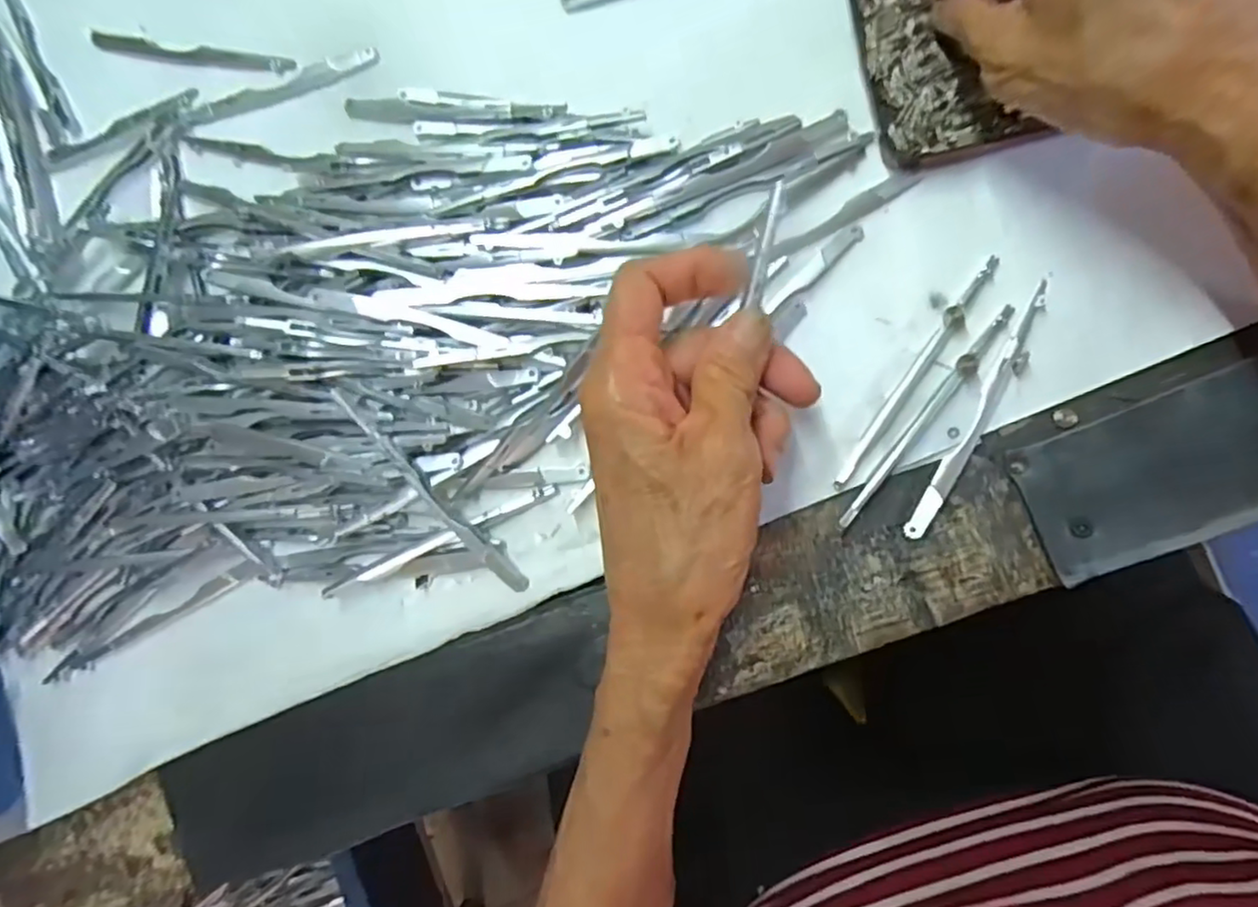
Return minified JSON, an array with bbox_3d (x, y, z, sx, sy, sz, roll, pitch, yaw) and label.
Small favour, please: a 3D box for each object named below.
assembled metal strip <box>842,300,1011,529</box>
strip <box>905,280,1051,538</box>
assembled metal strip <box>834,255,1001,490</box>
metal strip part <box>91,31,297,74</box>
[{"bbox_3d":[0.109,-0.013,0.241,0.006,0.004,0.100,39,92,9],"label":"assembled metal strip"},{"bbox_3d":[0.129,-0.015,0.239,0.010,0.004,0.102,29,91,10],"label":"strip"},{"bbox_3d":[0.106,-0.031,0.242,0.006,0.006,0.102,36,92,9],"label":"assembled metal strip"},{"bbox_3d":[-0.196,-0.179,0.293,0.096,0.006,0.010,13,88,9],"label":"metal strip part"}]

